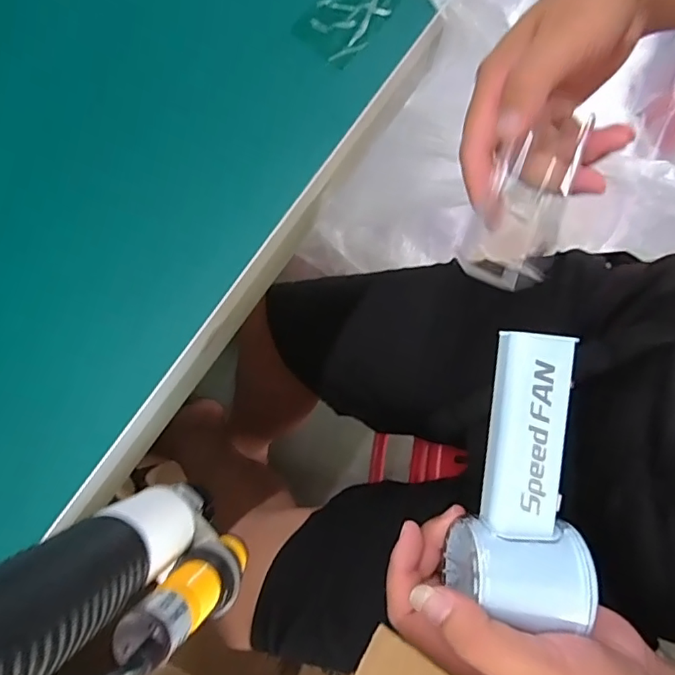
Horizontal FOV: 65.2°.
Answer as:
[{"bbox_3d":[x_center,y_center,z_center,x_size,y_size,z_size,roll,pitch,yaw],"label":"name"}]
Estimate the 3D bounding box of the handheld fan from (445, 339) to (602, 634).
[{"bbox_3d":[0.093,0.066,0.260,0.062,0.033,0.132,4,88,2],"label":"handheld fan"}]

